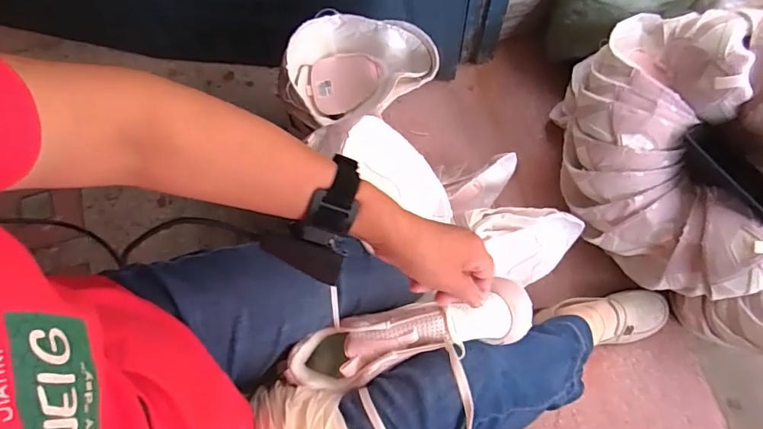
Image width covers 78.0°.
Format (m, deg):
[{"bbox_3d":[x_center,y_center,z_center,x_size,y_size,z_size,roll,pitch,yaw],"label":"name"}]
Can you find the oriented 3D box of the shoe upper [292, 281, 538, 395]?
[{"bbox_3d":[0.029,0.125,0.476,0.252,0.057,0.062,-15,71,1],"label":"shoe upper"}]

